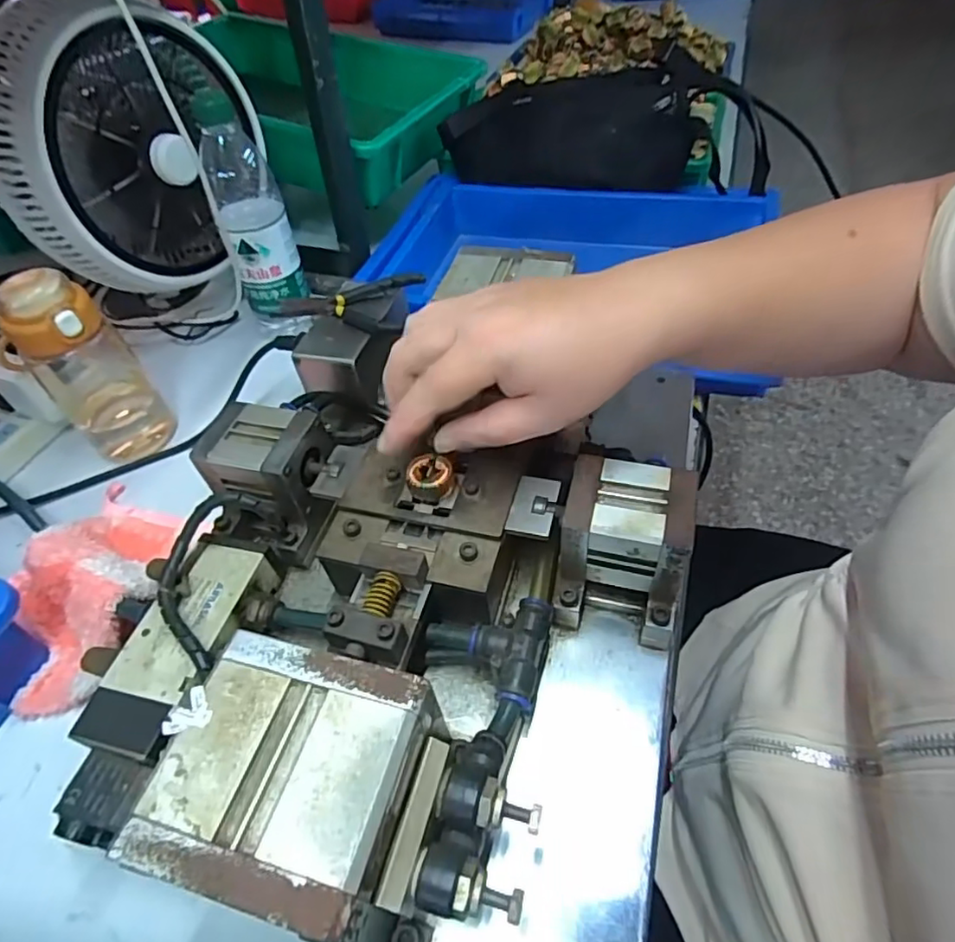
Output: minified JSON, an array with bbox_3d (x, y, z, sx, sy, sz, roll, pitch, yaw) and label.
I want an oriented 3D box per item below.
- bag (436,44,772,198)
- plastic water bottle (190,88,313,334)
[{"bbox_3d":[0.145,-0.401,0.672,0.361,0.090,0.147,9,51,12],"label":"bag"},{"bbox_3d":[-0.210,-0.236,0.557,0.064,0.201,0.057,-17,51,-10],"label":"plastic water bottle"}]

